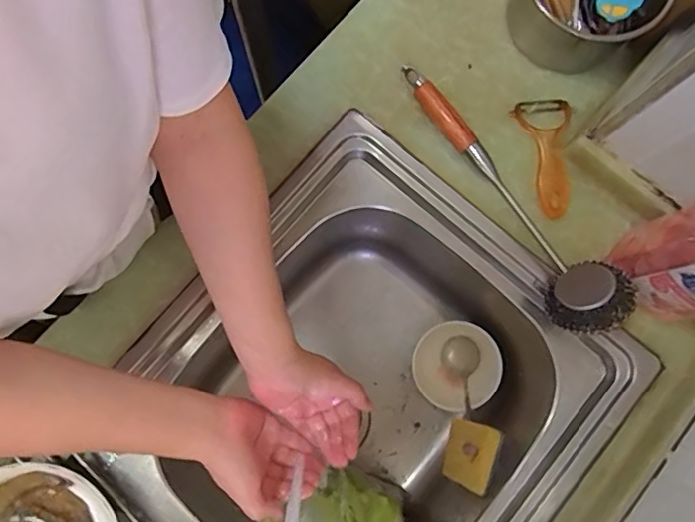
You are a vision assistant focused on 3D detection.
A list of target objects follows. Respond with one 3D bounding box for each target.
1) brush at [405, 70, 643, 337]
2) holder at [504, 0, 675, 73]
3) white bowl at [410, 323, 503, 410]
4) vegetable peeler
[{"bbox_3d":[0.152,-0.065,0.569,0.076,0.057,0.325,-40,84,-8],"label":"brush"},{"bbox_3d":[0.254,-0.273,0.591,0.138,0.103,0.127,0,81,-2],"label":"holder"},{"bbox_3d":[0.143,0.139,0.753,0.109,0.075,0.106,0,81,-2],"label":"white bowl"},{"bbox_3d":[0.221,-0.113,0.604,0.063,0.012,0.132,-7,80,-2],"label":"vegetable peeler"}]

